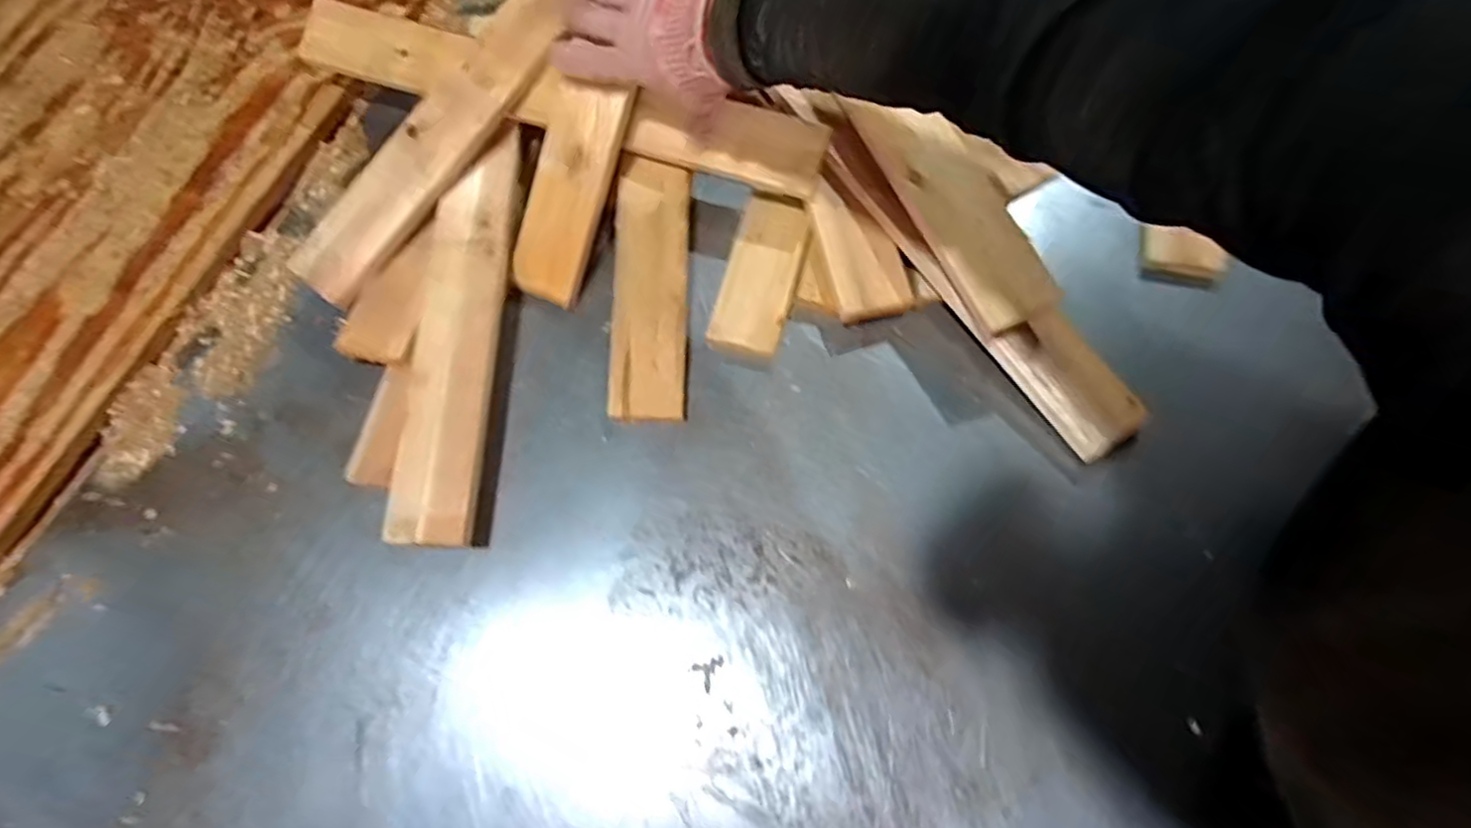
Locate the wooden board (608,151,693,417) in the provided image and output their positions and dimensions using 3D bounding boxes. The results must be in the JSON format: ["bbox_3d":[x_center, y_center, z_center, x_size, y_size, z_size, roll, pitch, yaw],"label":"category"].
[{"bbox_3d":[-0.071,-0.109,0.560,0.065,0.013,0.230,3,75,-11],"label":"wooden board"}]

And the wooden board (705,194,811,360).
[{"bbox_3d":[0.022,-0.120,0.570,0.063,0.023,0.145,14,71,7],"label":"wooden board"}]

